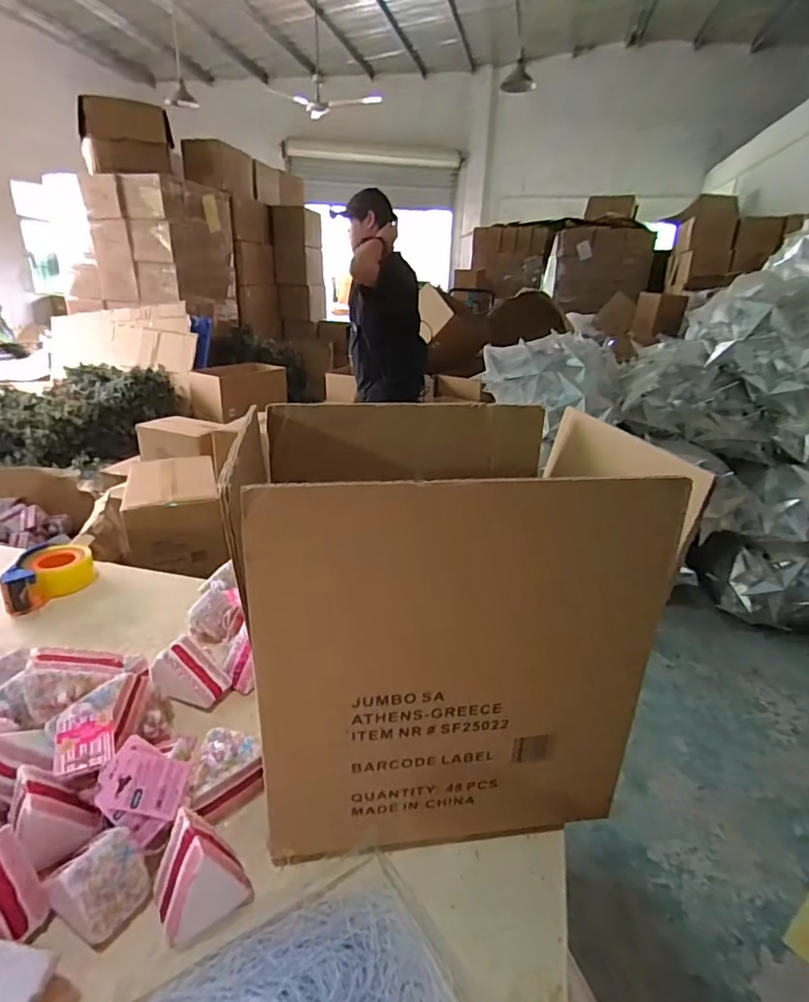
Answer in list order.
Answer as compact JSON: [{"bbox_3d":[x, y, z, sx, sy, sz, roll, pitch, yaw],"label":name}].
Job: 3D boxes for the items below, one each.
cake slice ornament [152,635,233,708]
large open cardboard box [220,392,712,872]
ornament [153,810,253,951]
[{"bbox_3d":[-0.262,0.214,0.650,0.073,0.058,0.066,14,25,26],"label":"cake slice ornament"},{"bbox_3d":[0.039,0.096,0.551,0.359,0.335,0.285,-2,23,-9],"label":"large open cardboard box"},{"bbox_3d":[-0.164,0.296,0.422,0.067,0.082,0.064,-14,27,-34],"label":"ornament"}]

